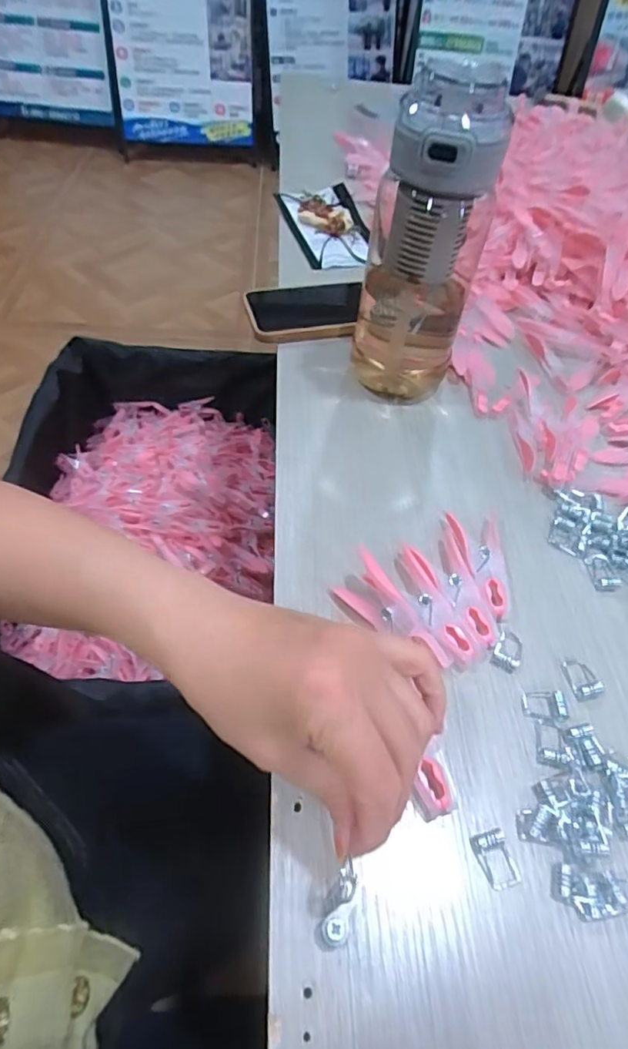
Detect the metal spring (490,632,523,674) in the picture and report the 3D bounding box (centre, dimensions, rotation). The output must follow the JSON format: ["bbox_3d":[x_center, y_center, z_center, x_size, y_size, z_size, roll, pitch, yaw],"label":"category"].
[{"bbox_3d":[0.114,0.074,0.325,0.015,0.005,0.025,26,55,13],"label":"metal spring"}]

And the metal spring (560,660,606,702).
[{"bbox_3d":[0.155,0.088,0.317,0.018,0.004,0.025,-4,54,-9],"label":"metal spring"}]

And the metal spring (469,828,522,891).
[{"bbox_3d":[0.086,0.157,0.261,0.016,0.008,0.024,-15,56,-16],"label":"metal spring"}]

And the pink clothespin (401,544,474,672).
[{"bbox_3d":[0.071,0.047,0.336,0.024,0.009,0.083,-13,55,-15],"label":"pink clothespin"}]

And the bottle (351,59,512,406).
[{"bbox_3d":[0.079,-0.198,0.407,0.078,0.216,0.082,9,53,2],"label":"bottle"}]

